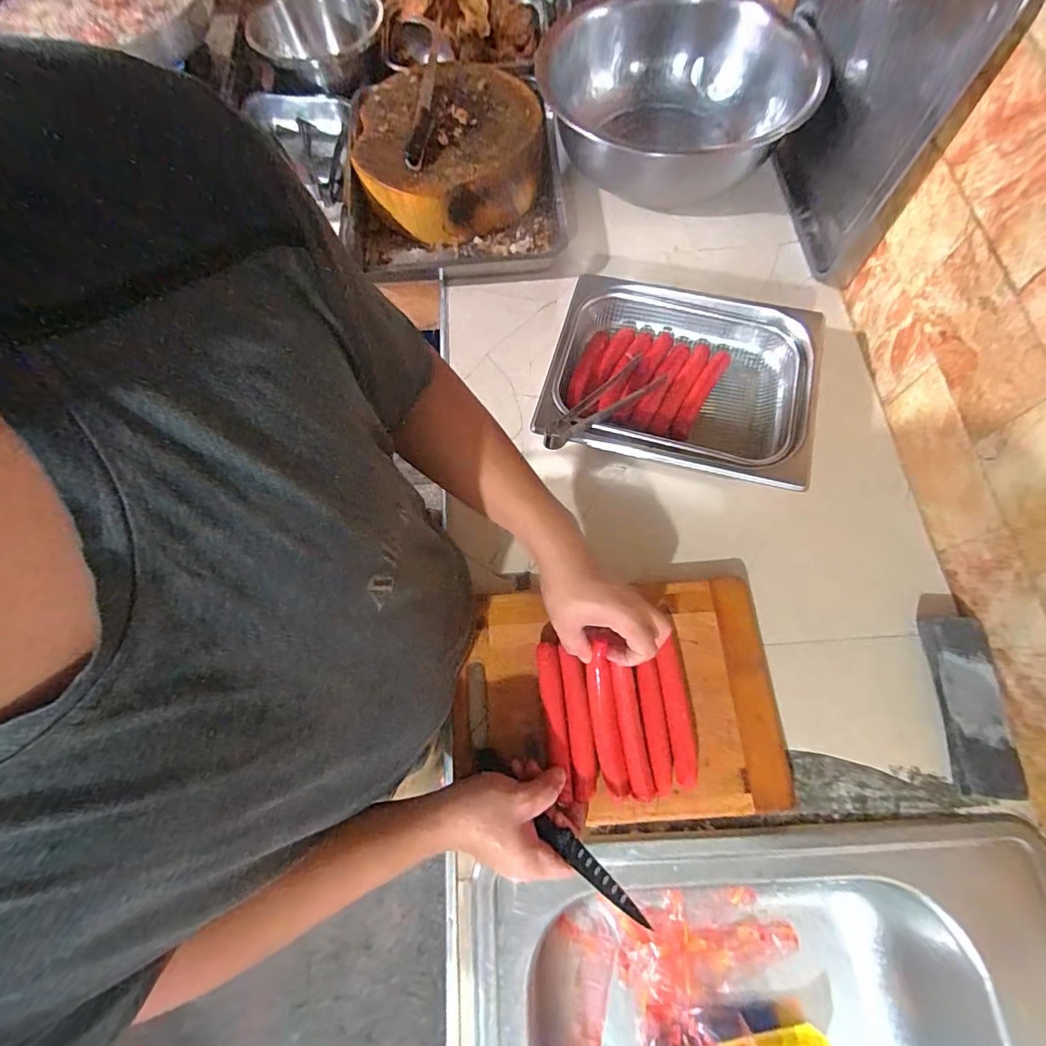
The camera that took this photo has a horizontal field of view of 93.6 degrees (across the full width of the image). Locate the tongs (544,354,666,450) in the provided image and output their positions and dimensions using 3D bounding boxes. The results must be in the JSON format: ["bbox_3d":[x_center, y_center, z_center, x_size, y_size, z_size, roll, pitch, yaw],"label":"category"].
[{"bbox_3d":[0.096,-0.146,0.604,0.211,0.022,0.056,-38,71,-25],"label":"tongs"}]

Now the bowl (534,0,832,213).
[{"bbox_3d":[0.233,-0.644,0.781,0.382,0.152,0.387,-1,69,2],"label":"bowl"}]

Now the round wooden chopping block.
[{"bbox_3d":[-0.120,-0.600,0.792,0.297,0.098,0.311,1,69,3],"label":"round wooden chopping block"}]

